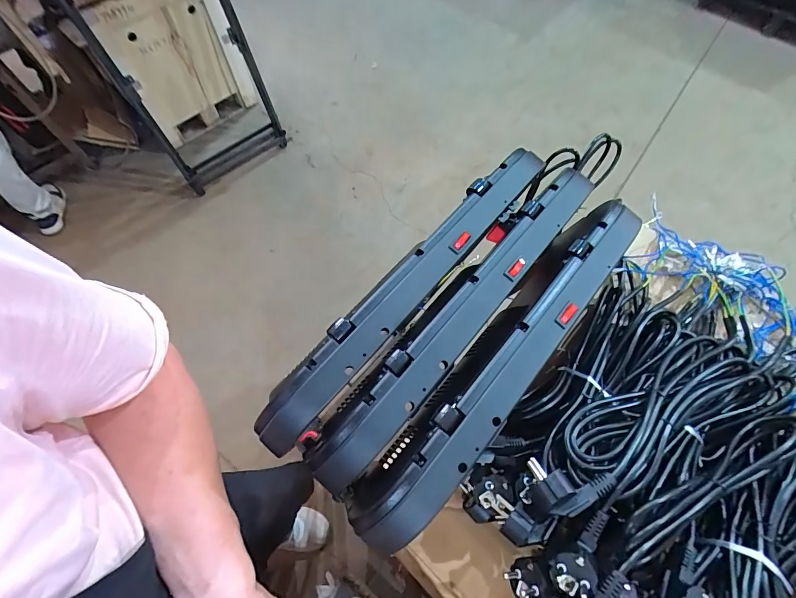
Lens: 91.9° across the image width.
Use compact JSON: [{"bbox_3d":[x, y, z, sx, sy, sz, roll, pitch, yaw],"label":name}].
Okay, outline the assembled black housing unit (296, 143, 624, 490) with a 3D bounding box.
[{"bbox_3d":[0.077,0.006,0.409,0.061,0.054,0.459,38,70,16],"label":"assembled black housing unit"}]

